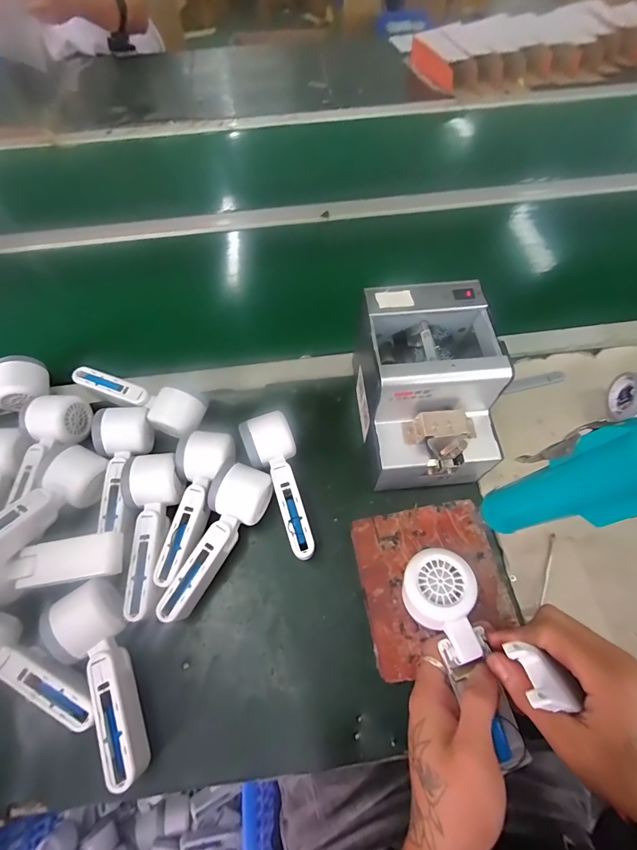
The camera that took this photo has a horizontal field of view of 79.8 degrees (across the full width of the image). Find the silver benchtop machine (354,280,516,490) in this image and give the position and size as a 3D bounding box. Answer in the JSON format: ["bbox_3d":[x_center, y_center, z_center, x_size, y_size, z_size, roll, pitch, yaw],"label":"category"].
[{"bbox_3d":[0.115,-0.035,0.424,0.121,0.154,0.176,-6,62,-2],"label":"silver benchtop machine"}]

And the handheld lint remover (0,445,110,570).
[{"bbox_3d":[-0.285,0.087,0.377,0.061,0.054,0.164,24,45,10],"label":"handheld lint remover"}]

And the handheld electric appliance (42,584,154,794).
[{"bbox_3d":[-0.189,0.226,0.344,0.061,0.043,0.159,-31,66,-14],"label":"handheld electric appliance"}]

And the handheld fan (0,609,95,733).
[{"bbox_3d":[-0.267,0.228,0.344,0.159,0.049,0.057,24,66,13],"label":"handheld fan"}]

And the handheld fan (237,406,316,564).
[{"bbox_3d":[-0.036,0.067,0.428,0.053,0.047,0.161,-22,64,-10],"label":"handheld fan"}]

